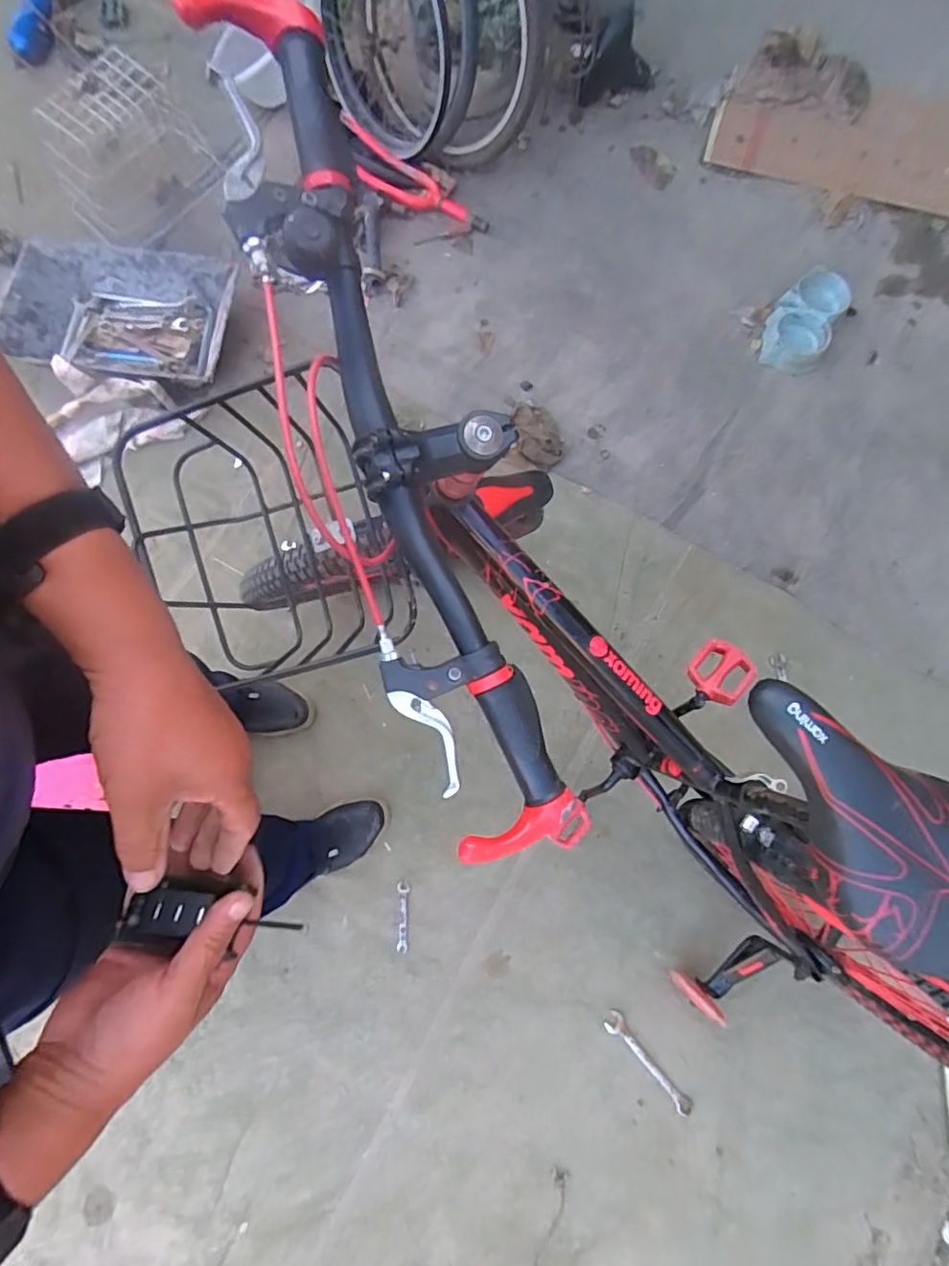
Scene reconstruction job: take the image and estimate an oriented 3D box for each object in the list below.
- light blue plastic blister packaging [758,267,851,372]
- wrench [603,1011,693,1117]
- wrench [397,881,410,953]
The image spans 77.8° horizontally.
[{"bbox_3d":[0.701,-0.674,1.261,0.140,0.084,0.222,27,79,8],"label":"light blue plastic blister packaging"},{"bbox_3d":[0.294,0.728,0.991,0.034,0.010,0.190,-39,83,-11],"label":"wrench"},{"bbox_3d":[-0.129,0.510,1.054,0.022,0.010,0.114,2,77,-4],"label":"wrench"}]

